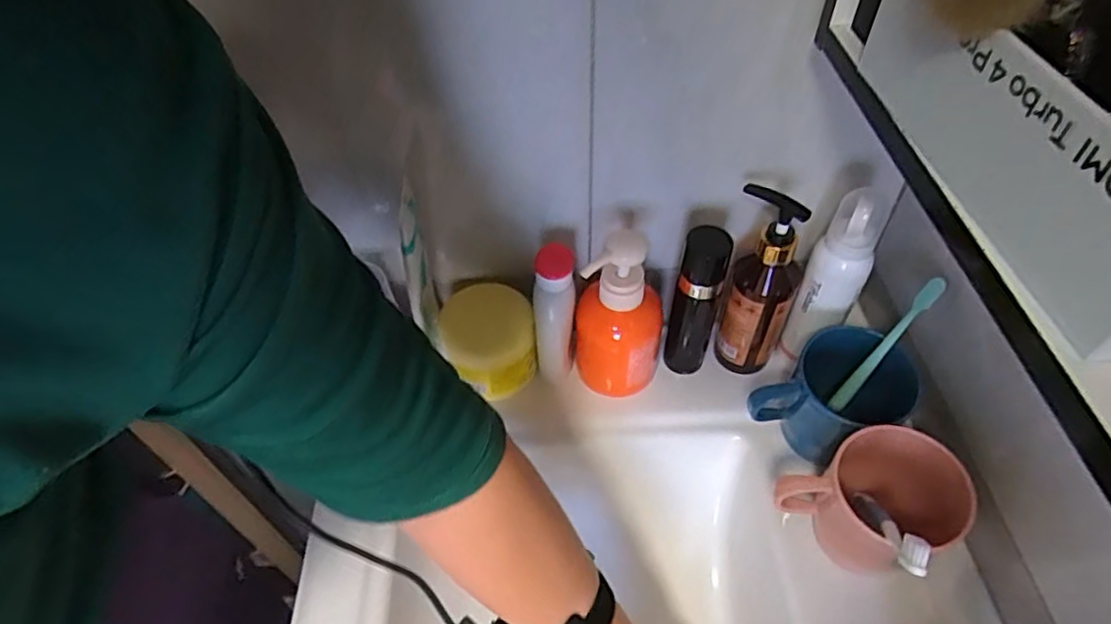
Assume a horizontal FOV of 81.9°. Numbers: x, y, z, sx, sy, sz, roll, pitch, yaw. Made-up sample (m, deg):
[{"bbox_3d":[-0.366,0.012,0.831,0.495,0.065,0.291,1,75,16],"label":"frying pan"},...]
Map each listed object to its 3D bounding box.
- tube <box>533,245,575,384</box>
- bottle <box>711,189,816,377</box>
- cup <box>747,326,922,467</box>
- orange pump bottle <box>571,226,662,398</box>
[{"bbox_3d":[-0.001,0.005,0.529,0.032,0.128,0.037,-2,50,1],"label":"tube"},{"bbox_3d":[0.164,-0.019,0.522,0.057,0.174,0.045,23,55,20],"label":"bottle"},{"bbox_3d":[0.214,0.070,0.499,0.101,0.095,0.083,26,56,22],"label":"cup"},{"bbox_3d":[0.052,0.004,0.527,0.070,0.152,0.059,8,51,9],"label":"orange pump bottle"}]

